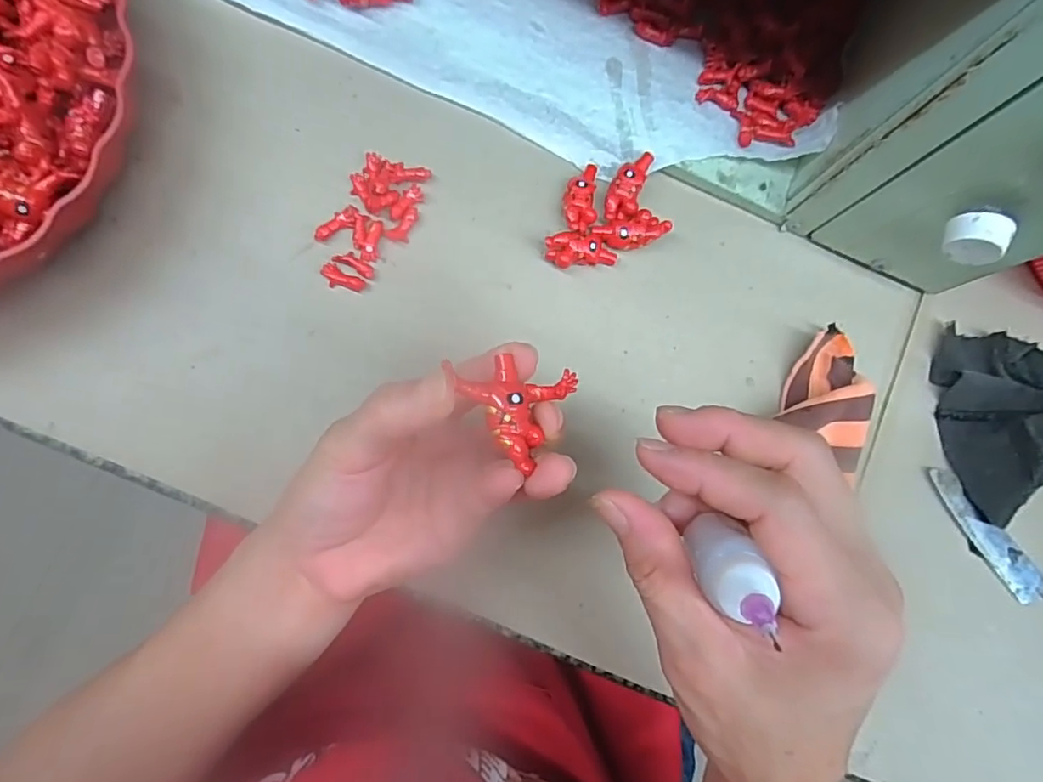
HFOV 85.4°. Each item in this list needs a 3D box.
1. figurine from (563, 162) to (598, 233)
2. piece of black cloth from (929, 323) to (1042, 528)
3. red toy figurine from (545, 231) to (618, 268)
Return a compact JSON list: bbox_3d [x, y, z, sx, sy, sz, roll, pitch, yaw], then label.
[{"bbox_3d":[0.033,-0.108,0.317,0.018,0.011,0.040,4,85,-6],"label":"figurine"},{"bbox_3d":[0.281,0.018,0.318,0.081,0.044,0.106,19,84,-5],"label":"piece of black cloth"},{"bbox_3d":[0.033,-0.078,0.313,0.040,0.015,0.017,-7,86,-7],"label":"red toy figurine"}]

